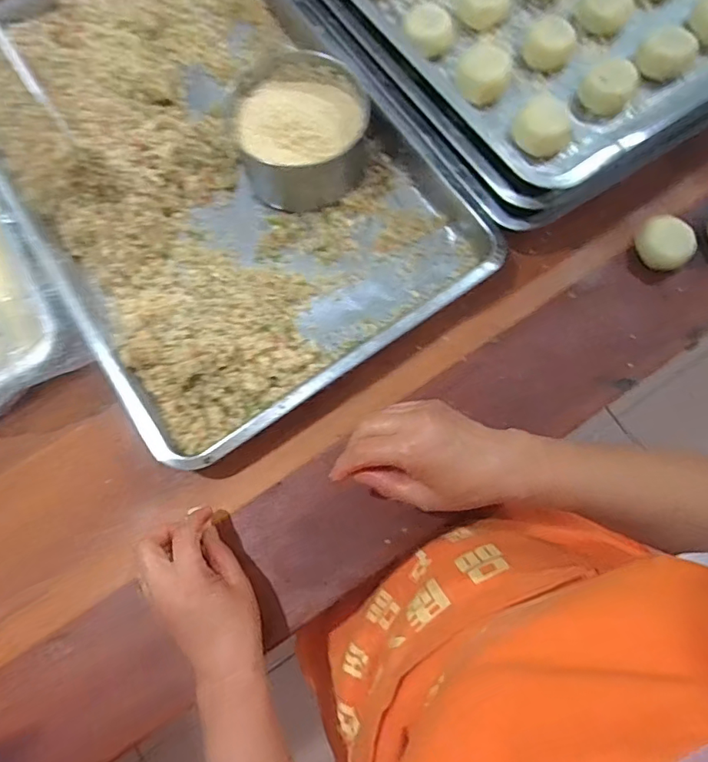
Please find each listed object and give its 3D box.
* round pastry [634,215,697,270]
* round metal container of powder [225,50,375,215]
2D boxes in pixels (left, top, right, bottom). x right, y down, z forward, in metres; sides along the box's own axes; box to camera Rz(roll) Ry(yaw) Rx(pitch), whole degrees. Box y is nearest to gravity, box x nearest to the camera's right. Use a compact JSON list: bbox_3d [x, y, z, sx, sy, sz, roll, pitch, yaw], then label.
[{"bbox_3d":[0.327,-0.146,0.537,0.048,0.029,0.057,-38,80,-9],"label":"round pastry"},{"bbox_3d":[-0.058,-0.269,0.546,0.136,0.072,0.147,0,77,-1],"label":"round metal container of powder"}]

